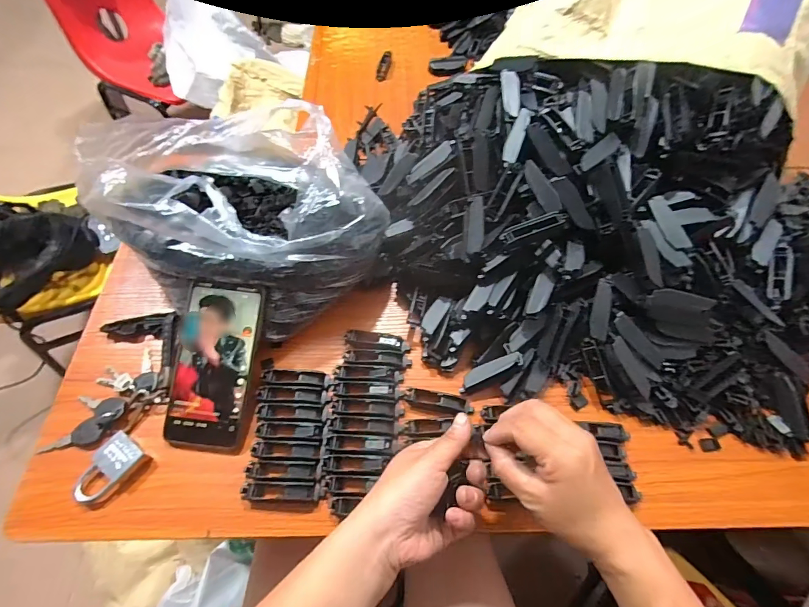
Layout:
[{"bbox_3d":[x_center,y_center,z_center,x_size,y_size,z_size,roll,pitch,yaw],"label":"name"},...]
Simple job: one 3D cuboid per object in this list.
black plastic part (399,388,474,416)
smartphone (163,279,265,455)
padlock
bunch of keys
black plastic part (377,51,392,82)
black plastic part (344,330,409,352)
[{"bbox_3d":[0.035,0.105,0.422,0.078,0.011,0.020,10,60,3],"label":"black plastic part"},{"bbox_3d":[-0.193,0.062,0.405,0.079,0.009,0.167,6,82,1],"label":"smartphone"},{"bbox_3d":[-0.279,0.156,0.375,0.034,0.019,0.059,33,64,16],"label":"padlock"},{"bbox_3d":[-0.303,0.103,0.404,0.112,0.016,0.068,-39,69,-22],"label":"bunch of keys"},{"bbox_3d":[-0.037,-0.439,0.737,0.019,0.015,0.076,8,60,2],"label":"black plastic part"},{"bbox_3d":[-0.031,0.046,0.455,0.072,0.018,0.022,8,60,2],"label":"black plastic part"}]

